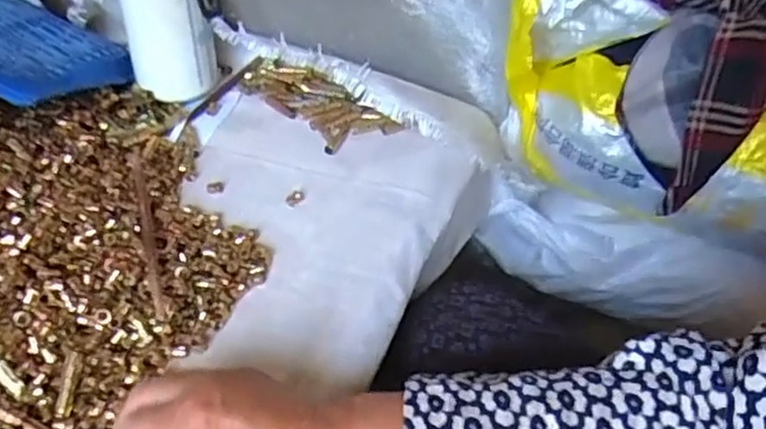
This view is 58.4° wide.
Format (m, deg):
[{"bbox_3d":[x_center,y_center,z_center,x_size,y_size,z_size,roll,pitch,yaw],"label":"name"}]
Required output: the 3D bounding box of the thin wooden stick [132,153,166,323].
[{"bbox_3d":[-0.174,0.007,0.503,0.008,0.013,0.174,-16,47,-11],"label":"thin wooden stick"}]

